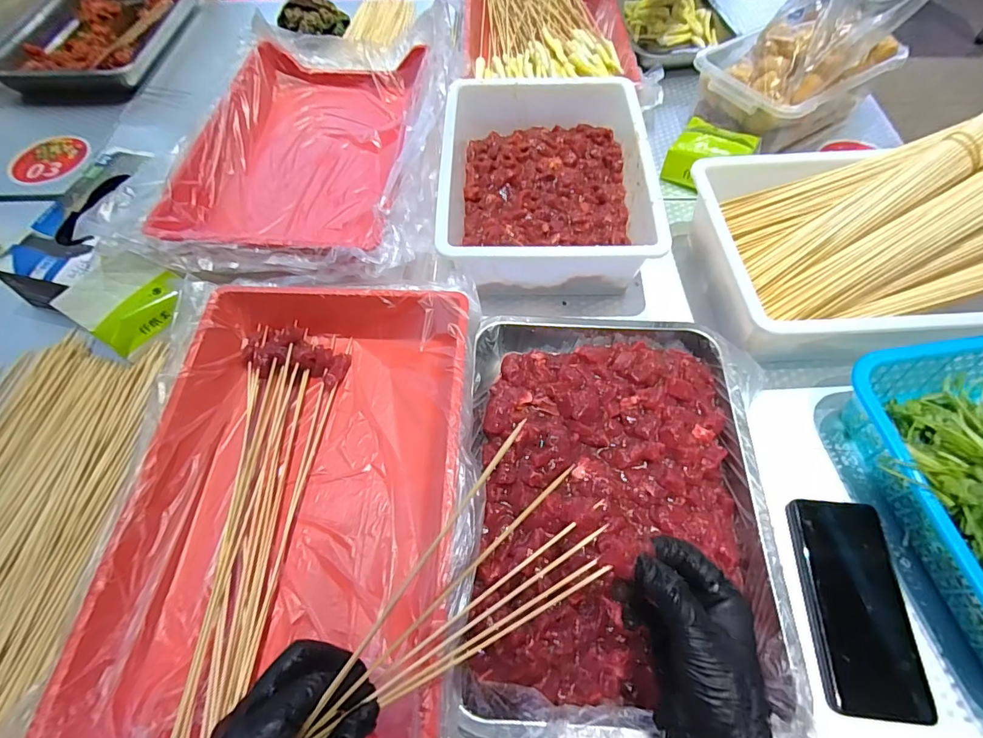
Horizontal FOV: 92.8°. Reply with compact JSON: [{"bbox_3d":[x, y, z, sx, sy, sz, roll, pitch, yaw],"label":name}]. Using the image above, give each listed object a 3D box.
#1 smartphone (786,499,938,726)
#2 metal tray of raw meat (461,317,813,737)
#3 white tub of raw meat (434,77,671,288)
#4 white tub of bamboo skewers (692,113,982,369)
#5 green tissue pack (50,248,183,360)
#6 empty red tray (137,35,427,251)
[{"bbox_3d":[0.303,0.192,0.388,0.077,0.012,0.158,4,61,4],"label":"smartphone"},{"bbox_3d":[0.105,0.106,0.404,0.245,0.041,0.347,1,61,2],"label":"metal tray of raw meat"},{"bbox_3d":[0.063,-0.235,0.578,0.235,0.079,0.302,-1,61,1],"label":"white tub of raw meat"},{"bbox_3d":[0.426,-0.152,0.462,0.388,0.197,0.224,-2,61,0],"label":"white tub of bamboo skewers"},{"bbox_3d":[-0.385,-0.071,0.494,0.083,0.039,0.097,35,71,-13],"label":"green tissue pack"},{"bbox_3d":[-0.229,-0.280,0.607,0.250,0.074,0.383,3,61,3],"label":"empty red tray"}]

